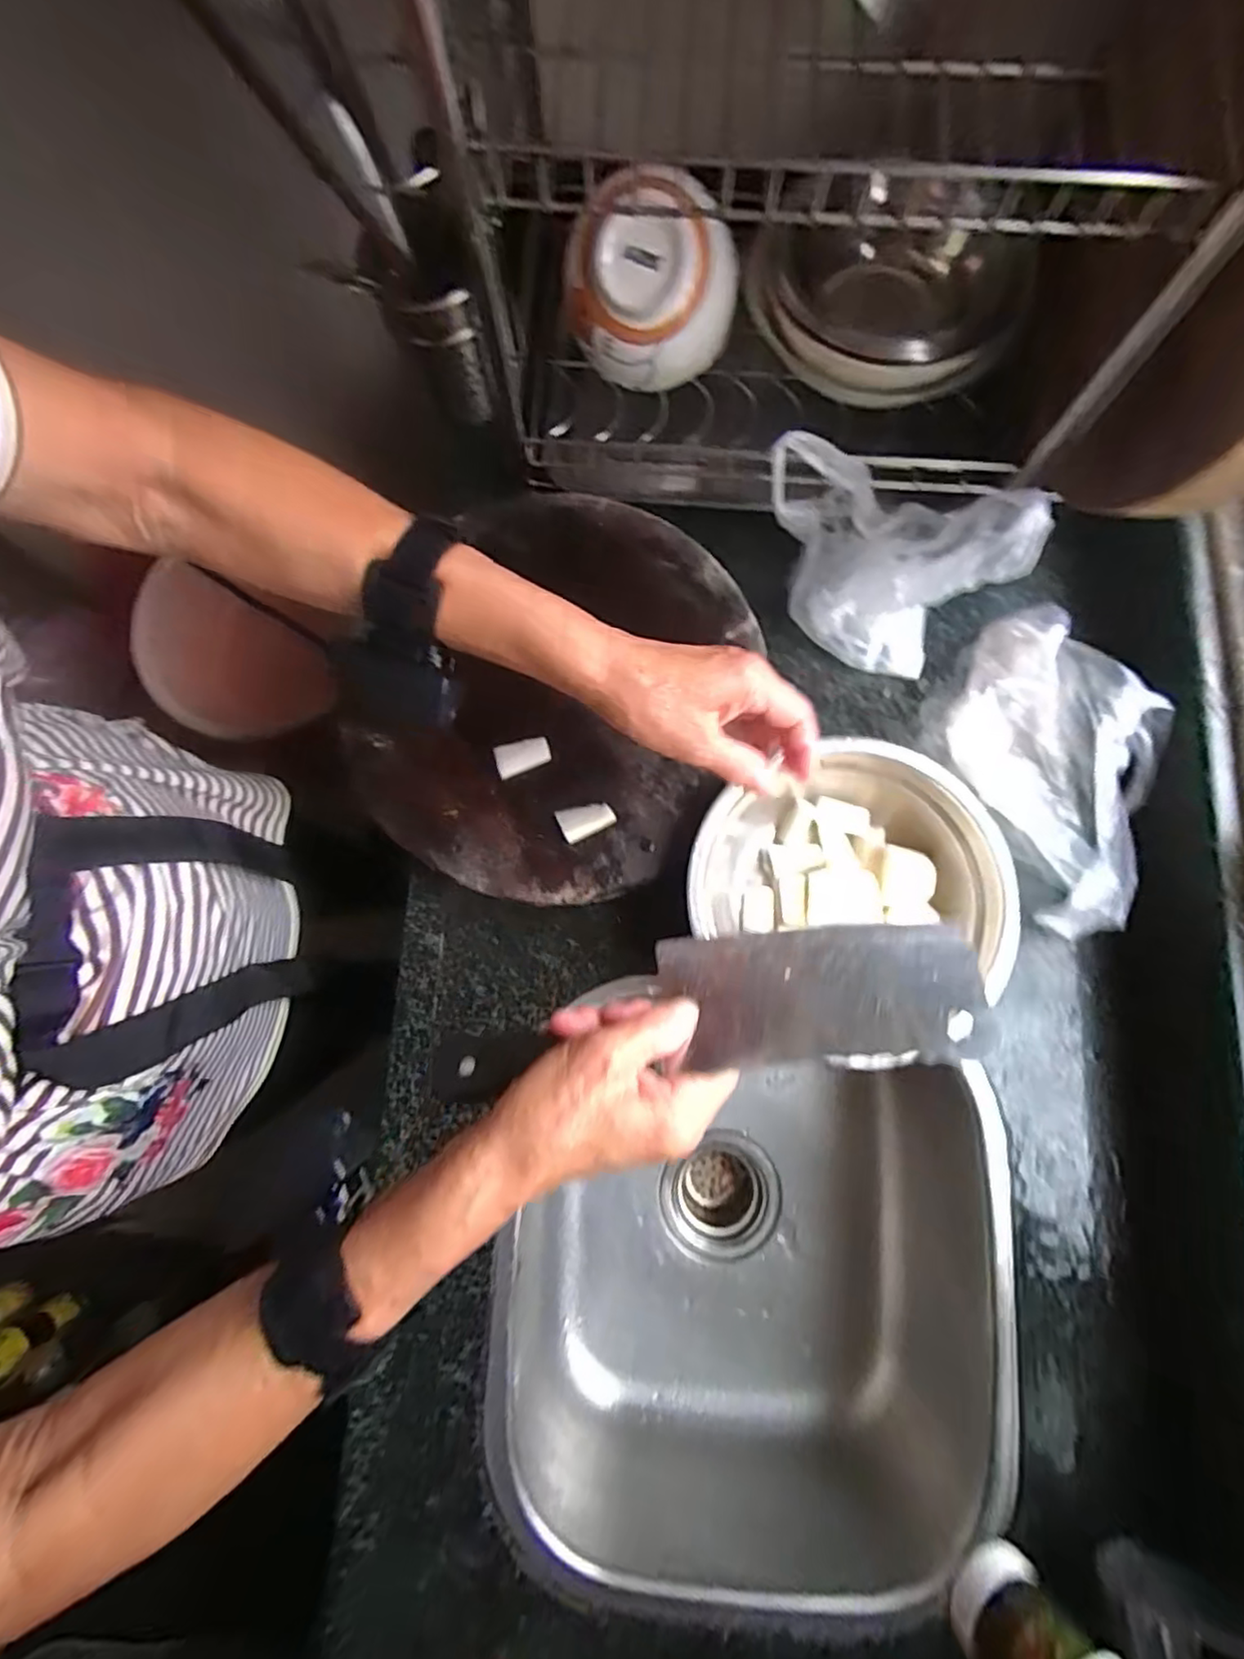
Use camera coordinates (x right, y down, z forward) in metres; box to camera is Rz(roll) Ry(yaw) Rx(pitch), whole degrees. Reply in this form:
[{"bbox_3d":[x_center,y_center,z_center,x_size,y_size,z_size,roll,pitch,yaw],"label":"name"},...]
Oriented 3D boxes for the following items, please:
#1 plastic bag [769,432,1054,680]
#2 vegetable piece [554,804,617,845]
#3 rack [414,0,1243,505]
[{"bbox_3d":[0.184,-0.202,0.473,0.172,0.120,0.114,18,80,4],"label":"plastic bag"},{"bbox_3d":[-0.025,-0.008,0.456,0.038,0.010,0.025,-24,80,-3],"label":"vegetable piece"},{"bbox_3d":[0.119,-0.417,0.352,0.403,0.393,0.264,4,80,2],"label":"rack"}]

